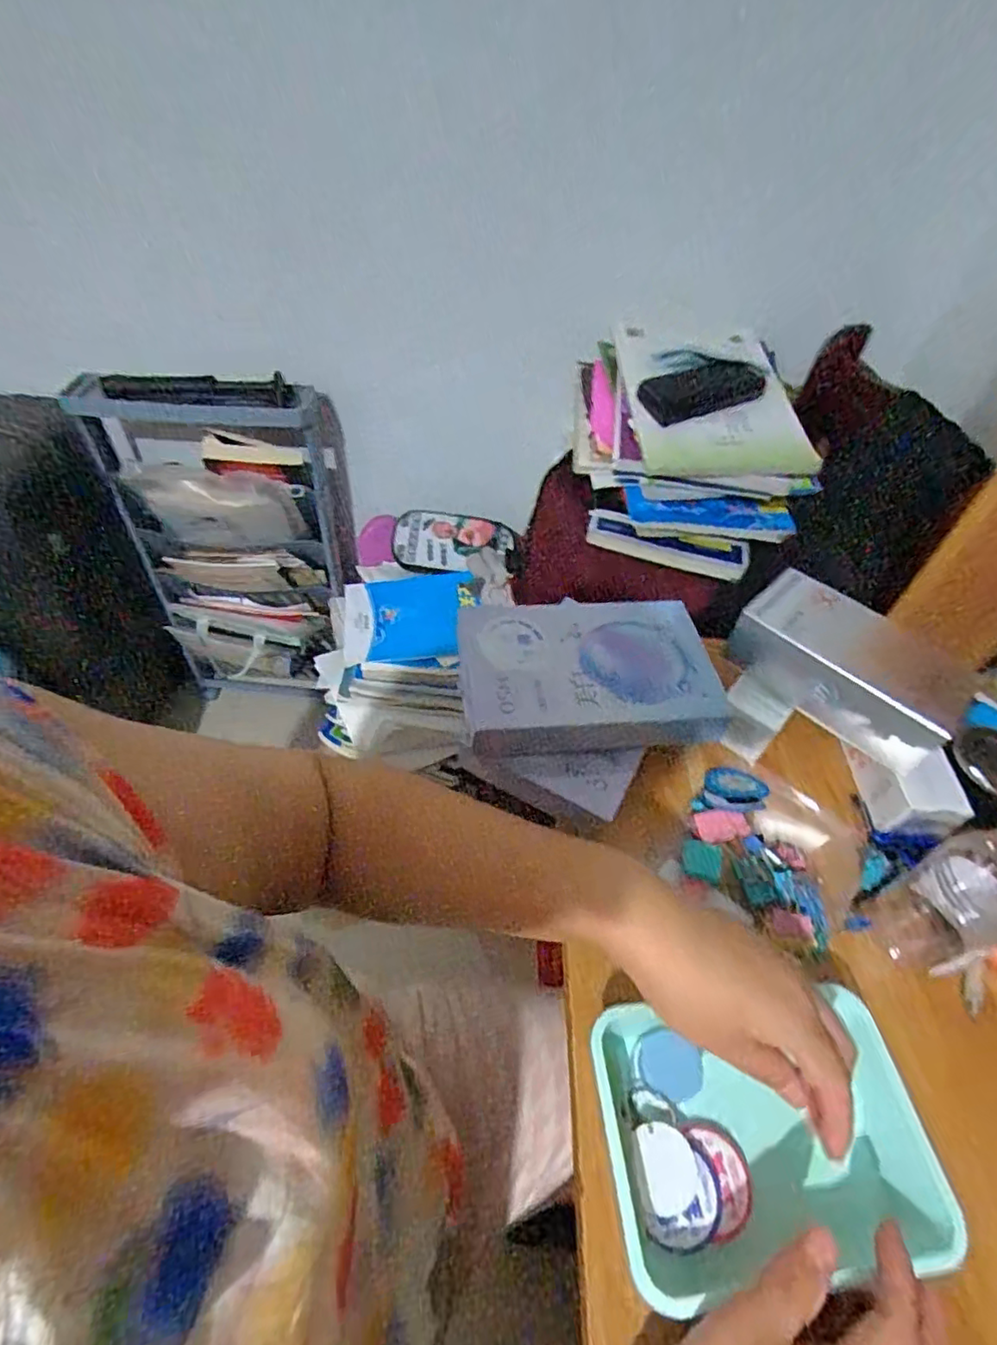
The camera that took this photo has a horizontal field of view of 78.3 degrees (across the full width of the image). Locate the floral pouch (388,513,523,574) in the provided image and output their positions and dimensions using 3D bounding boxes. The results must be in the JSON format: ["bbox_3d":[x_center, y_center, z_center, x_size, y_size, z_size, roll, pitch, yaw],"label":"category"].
[{"bbox_3d":[-0.080,-0.228,1.097,0.215,0.070,0.107,-1,48,-7],"label":"floral pouch"}]

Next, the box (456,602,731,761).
[{"bbox_3d":[0.070,0.001,0.508,0.203,0.042,0.142,-3,49,-9],"label":"box"}]

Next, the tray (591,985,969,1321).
[{"bbox_3d":[0.147,0.255,0.344,0.181,0.053,0.125,0,48,-7],"label":"tray"}]

